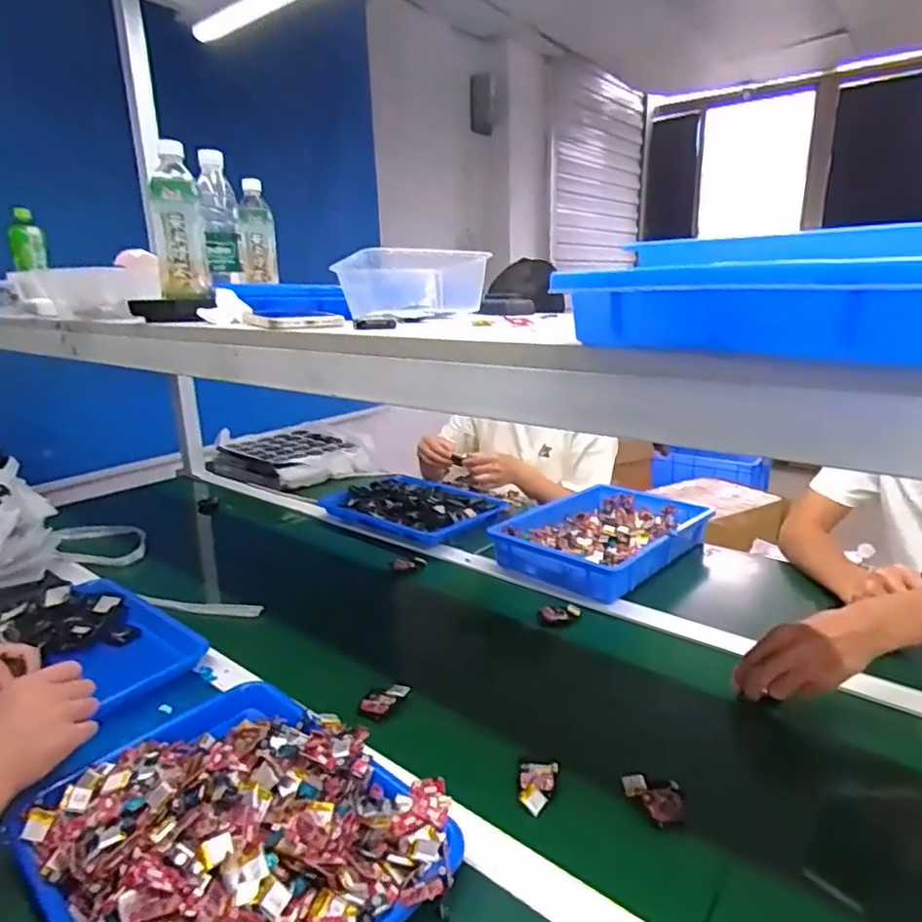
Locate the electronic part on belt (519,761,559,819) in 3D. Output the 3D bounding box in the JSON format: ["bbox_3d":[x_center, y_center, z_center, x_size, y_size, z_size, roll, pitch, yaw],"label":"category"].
[{"bbox_3d":[0.069,0.303,0.585,0.036,0.016,0.056,5,17,23],"label":"electronic part on belt"}]

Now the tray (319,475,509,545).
[{"bbox_3d":[-0.104,0.084,1.286,0.345,0.040,0.250,12,21,40],"label":"tray"}]

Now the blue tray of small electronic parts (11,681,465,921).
[{"bbox_3d":[-0.188,0.289,0.513,0.344,0.075,0.259,13,22,42],"label":"blue tray of small electronic parts"}]

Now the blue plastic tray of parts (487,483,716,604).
[{"bbox_3d":[0.254,0.131,1.111,0.271,0.061,0.373,13,22,42],"label":"blue plastic tray of parts"}]

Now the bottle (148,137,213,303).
[{"bbox_3d":[-0.375,-0.312,0.823,0.064,0.183,0.067,-8,17,-23],"label":"bottle"}]

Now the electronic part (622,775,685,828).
[{"bbox_3d":[0.172,0.306,0.560,0.051,0.023,0.035,3,17,16],"label":"electronic part"}]

